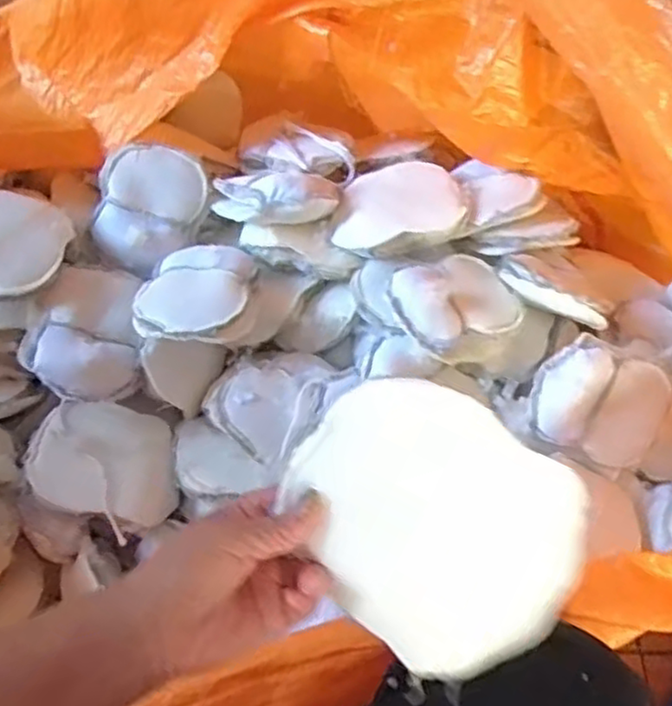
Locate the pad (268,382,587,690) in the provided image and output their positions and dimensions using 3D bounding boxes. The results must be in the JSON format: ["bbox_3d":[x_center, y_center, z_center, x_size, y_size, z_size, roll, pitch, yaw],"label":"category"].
[{"bbox_3d":[0.059,0.101,0.399,0.177,0.016,0.138,37,94,-2],"label":"pad"}]

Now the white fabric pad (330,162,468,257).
[{"bbox_3d":[0.082,-0.199,0.924,0.177,0.041,0.130,-6,61,-1],"label":"white fabric pad"}]

